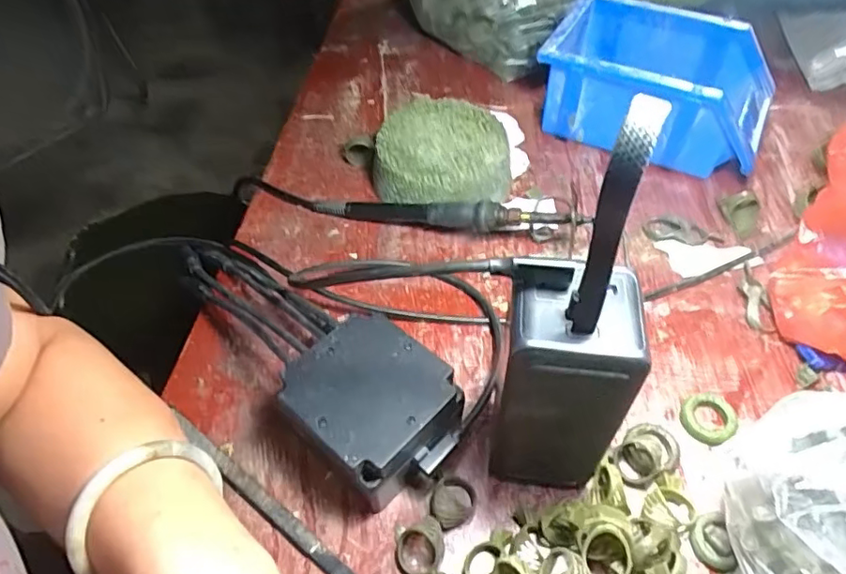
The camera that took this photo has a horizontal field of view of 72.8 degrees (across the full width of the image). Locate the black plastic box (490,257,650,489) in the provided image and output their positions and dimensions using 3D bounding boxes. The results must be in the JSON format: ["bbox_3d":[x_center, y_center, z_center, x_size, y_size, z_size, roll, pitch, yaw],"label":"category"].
[{"bbox_3d":[0.063,0.049,0.275,0.054,0.142,0.047,5,50,7],"label":"black plastic box"}]

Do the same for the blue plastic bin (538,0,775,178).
[{"bbox_3d":[0.201,-0.175,0.494,0.178,0.076,0.134,21,54,20],"label":"blue plastic bin"}]

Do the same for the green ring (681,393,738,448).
[{"bbox_3d":[0.167,0.077,0.336,0.030,0.011,0.030,-2,50,2],"label":"green ring"}]

